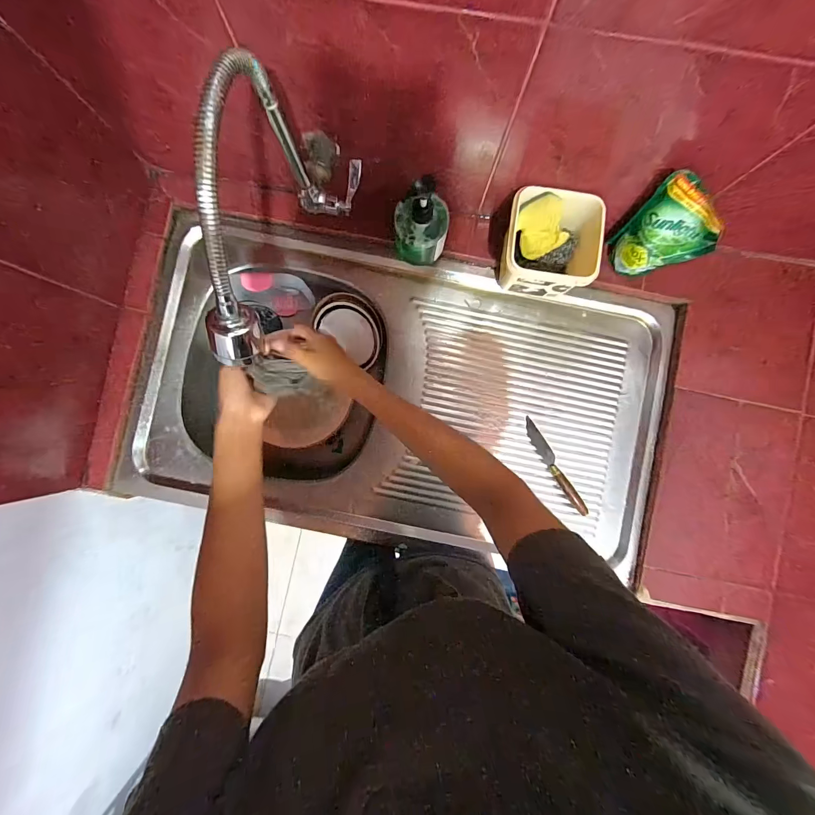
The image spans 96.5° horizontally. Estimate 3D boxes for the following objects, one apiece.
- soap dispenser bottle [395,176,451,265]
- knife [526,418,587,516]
[{"bbox_3d":[0.024,-0.289,0.558,0.079,0.144,0.092,7,89,-1],"label":"soap dispenser bottle"},{"bbox_3d":[0.247,0.098,0.608,0.021,0.024,0.176,-32,90,-2],"label":"knife"}]

